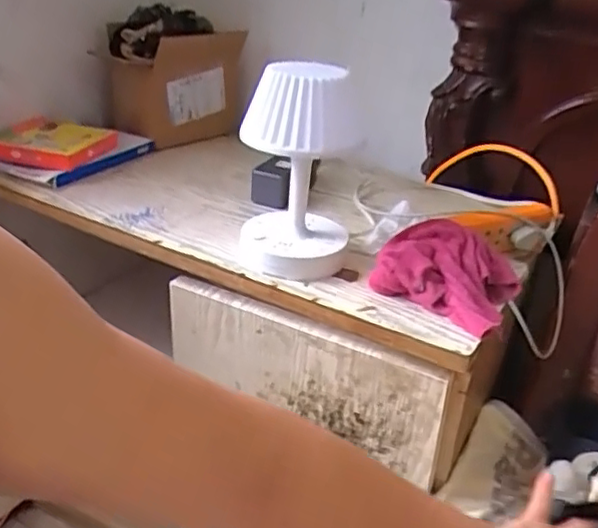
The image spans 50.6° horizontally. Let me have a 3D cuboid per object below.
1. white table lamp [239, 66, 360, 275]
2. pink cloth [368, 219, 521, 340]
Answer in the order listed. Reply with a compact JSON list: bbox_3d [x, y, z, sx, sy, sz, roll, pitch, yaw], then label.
[{"bbox_3d":[-0.001,-0.103,0.701,0.123,0.216,0.113,6,27,0],"label":"white table lamp"},{"bbox_3d":[0.160,0.005,0.695,0.149,0.057,0.128,20,31,26],"label":"pink cloth"}]

